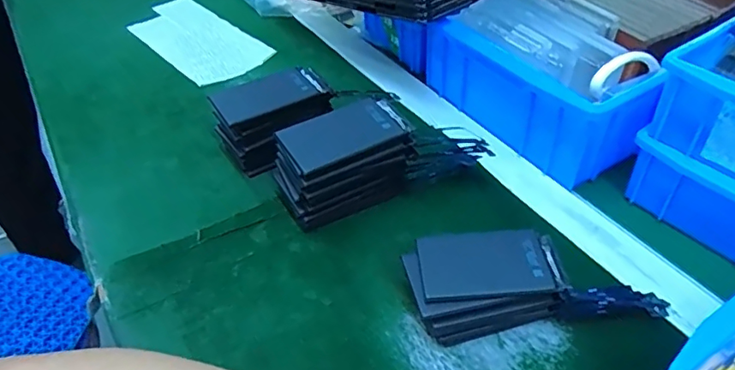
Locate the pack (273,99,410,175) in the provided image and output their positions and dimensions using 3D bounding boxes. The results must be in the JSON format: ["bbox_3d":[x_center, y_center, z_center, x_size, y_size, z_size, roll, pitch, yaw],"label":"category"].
[{"bbox_3d":[-0.015,-0.036,0.364,0.084,0.009,0.048,-23,46,-20],"label":"pack"}]

